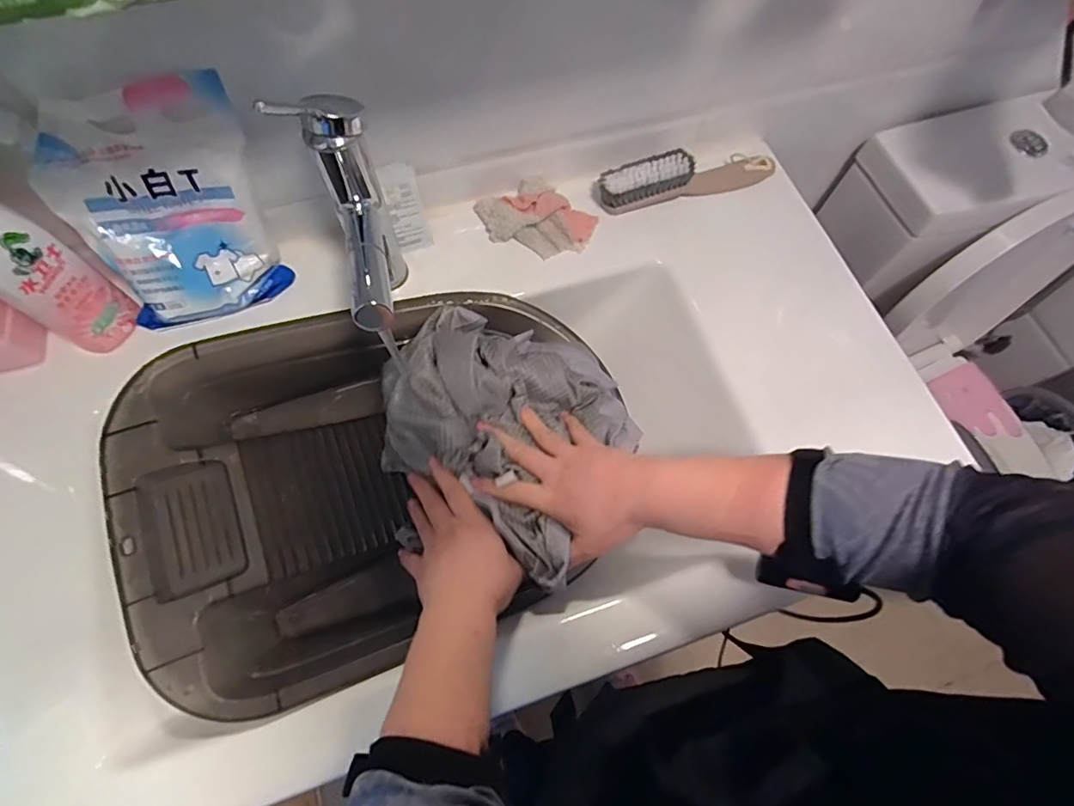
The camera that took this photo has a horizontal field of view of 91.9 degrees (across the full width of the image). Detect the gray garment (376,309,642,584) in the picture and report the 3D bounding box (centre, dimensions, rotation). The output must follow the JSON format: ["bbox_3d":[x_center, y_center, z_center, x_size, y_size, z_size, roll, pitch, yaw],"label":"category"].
[{"bbox_3d":[-0.035,0.029,0.498,0.241,0.088,0.232,16,69,4],"label":"gray garment"}]

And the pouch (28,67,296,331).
[{"bbox_3d":[-0.318,-0.160,0.460,0.171,0.184,0.078,-22,71,-10],"label":"pouch"}]

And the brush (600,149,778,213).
[{"bbox_3d":[0.179,-0.263,0.602,0.214,0.043,0.050,-12,70,-7],"label":"brush"}]

